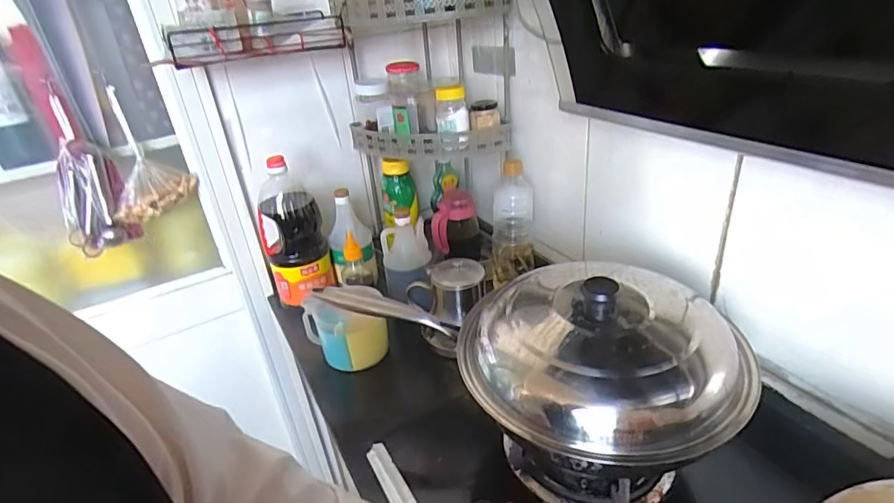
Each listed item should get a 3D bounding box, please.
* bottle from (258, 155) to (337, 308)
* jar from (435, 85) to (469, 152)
[{"bbox_3d":[-0.290,-0.040,0.917,0.112,0.248,0.112,-17,31,-19],"label":"bottle"},{"bbox_3d":[0.009,-0.235,0.863,0.055,0.105,0.054,-5,29,3],"label":"jar"}]

